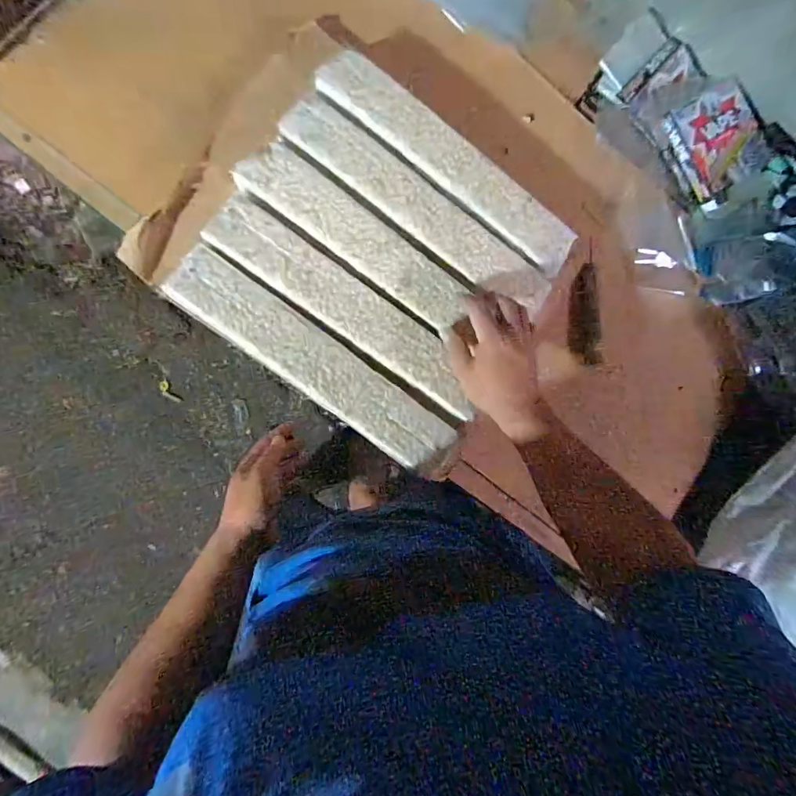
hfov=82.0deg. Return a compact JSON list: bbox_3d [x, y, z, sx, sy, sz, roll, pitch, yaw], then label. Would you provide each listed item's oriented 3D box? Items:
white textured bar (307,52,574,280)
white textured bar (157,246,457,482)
[{"bbox_3d":[0.066,-0.283,0.562,0.365,0.023,0.063,36,84,-6],"label":"white textured bar"},{"bbox_3d":[-0.083,-0.032,0.513,0.361,0.016,0.068,35,84,-6],"label":"white textured bar"}]

